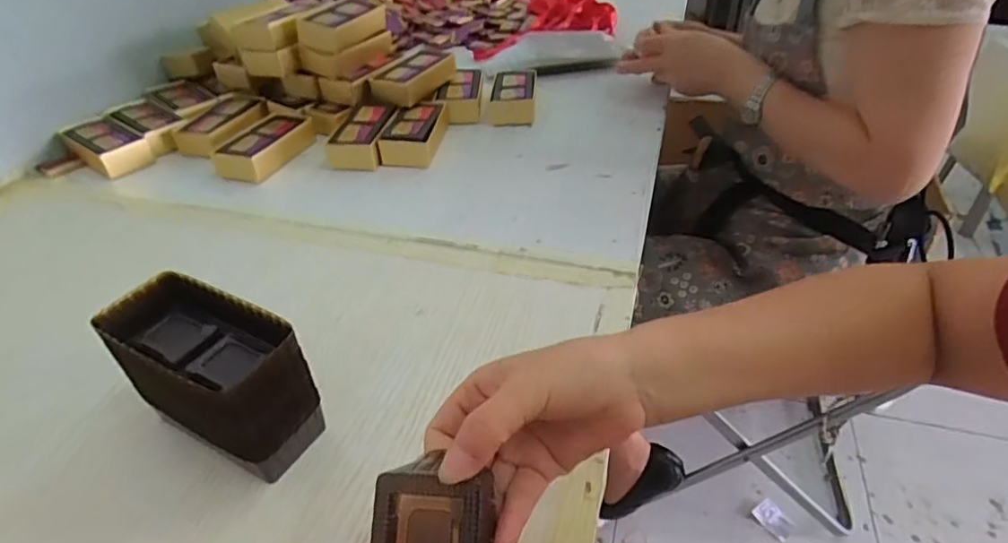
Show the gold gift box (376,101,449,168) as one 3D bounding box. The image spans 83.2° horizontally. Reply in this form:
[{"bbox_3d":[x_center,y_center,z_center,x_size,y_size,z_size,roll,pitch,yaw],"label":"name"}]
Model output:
[{"bbox_3d":[-0.105,-0.168,0.676,0.062,0.034,0.111,2,39,3],"label":"gold gift box"}]

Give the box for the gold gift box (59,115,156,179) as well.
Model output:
[{"bbox_3d":[-0.473,-0.153,0.676,0.123,0.025,0.058,29,48,31],"label":"gold gift box"}]

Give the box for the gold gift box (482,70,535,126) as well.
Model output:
[{"bbox_3d":[0.013,-0.236,0.757,0.062,0.031,0.128,4,39,6],"label":"gold gift box"}]

